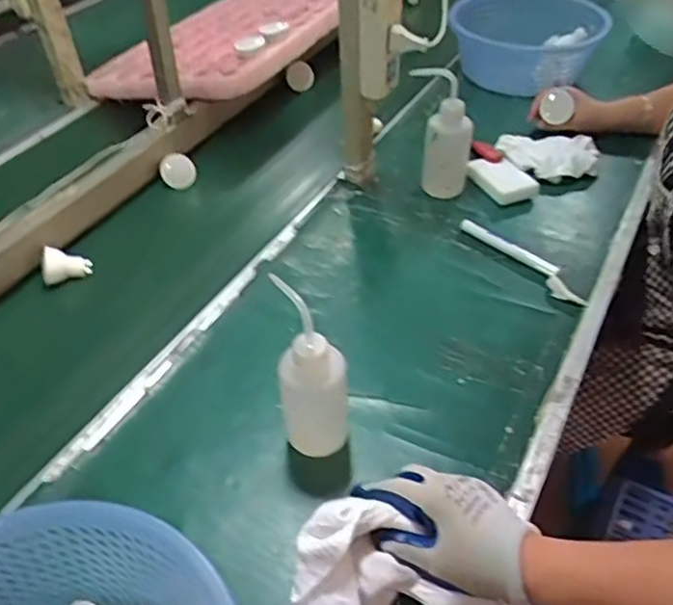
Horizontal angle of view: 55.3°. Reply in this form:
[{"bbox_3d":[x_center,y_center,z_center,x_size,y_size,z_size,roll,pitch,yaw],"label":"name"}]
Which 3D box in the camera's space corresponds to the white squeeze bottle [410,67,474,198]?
[{"bbox_3d":[0.143,-0.234,0.879,0.084,0.167,0.063,8,45,11],"label":"white squeeze bottle"}]

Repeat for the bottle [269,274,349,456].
[{"bbox_3d":[-0.021,0.065,0.586,0.060,0.170,0.079,-4,44,-1],"label":"bottle"}]

